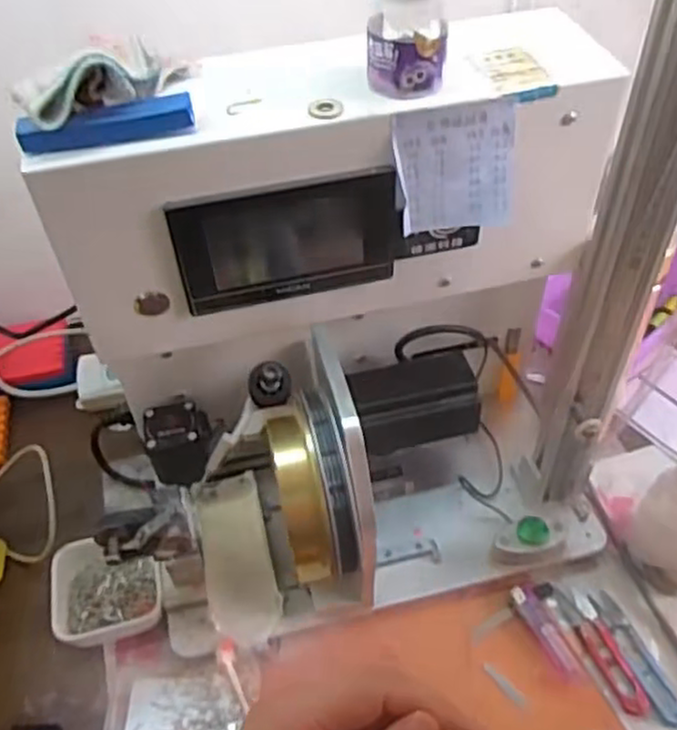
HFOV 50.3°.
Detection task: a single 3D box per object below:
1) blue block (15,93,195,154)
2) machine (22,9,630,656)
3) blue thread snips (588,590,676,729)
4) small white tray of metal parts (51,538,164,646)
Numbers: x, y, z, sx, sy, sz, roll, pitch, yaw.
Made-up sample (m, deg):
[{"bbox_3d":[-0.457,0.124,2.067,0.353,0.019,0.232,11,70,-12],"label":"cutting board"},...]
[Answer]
[{"bbox_3d":[-0.124,-0.129,0.388,0.091,0.018,0.017,-14,48,-11],"label":"blue block"},{"bbox_3d":[0.014,-0.004,0.498,0.347,0.331,0.239,-17,49,-14],"label":"machine"},{"bbox_3d":[0.221,0.212,0.530,0.024,0.010,0.103,-13,48,-10],"label":"blue thread snips"},{"bbox_3d":[-0.180,0.174,0.566,0.081,0.024,0.089,-12,48,-8],"label":"small white tray of metal parts"}]

